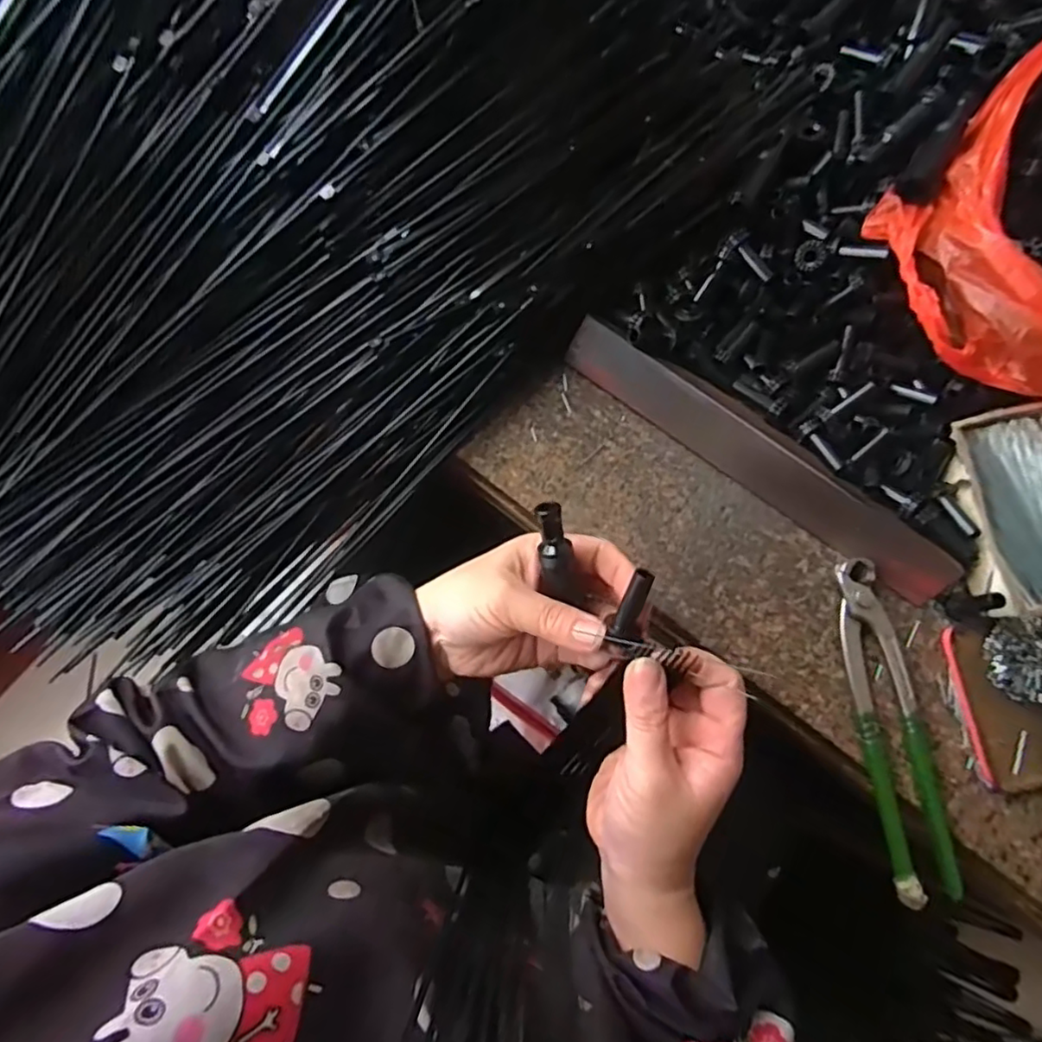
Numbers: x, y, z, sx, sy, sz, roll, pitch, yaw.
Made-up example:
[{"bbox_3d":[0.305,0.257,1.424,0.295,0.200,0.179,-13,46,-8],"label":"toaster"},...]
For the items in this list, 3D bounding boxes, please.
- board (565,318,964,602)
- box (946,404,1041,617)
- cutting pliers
[{"bbox_3d":[0.155,-0.045,0.406,0.279,0.023,0.039,36,79,6],"label":"board"},{"bbox_3d":[0.323,-0.008,0.392,0.087,0.022,0.123,-11,78,-4],"label":"box"},{"bbox_3d":[0.226,0.123,0.380,0.039,0.015,0.197,-7,78,-3],"label":"cutting pliers"}]

